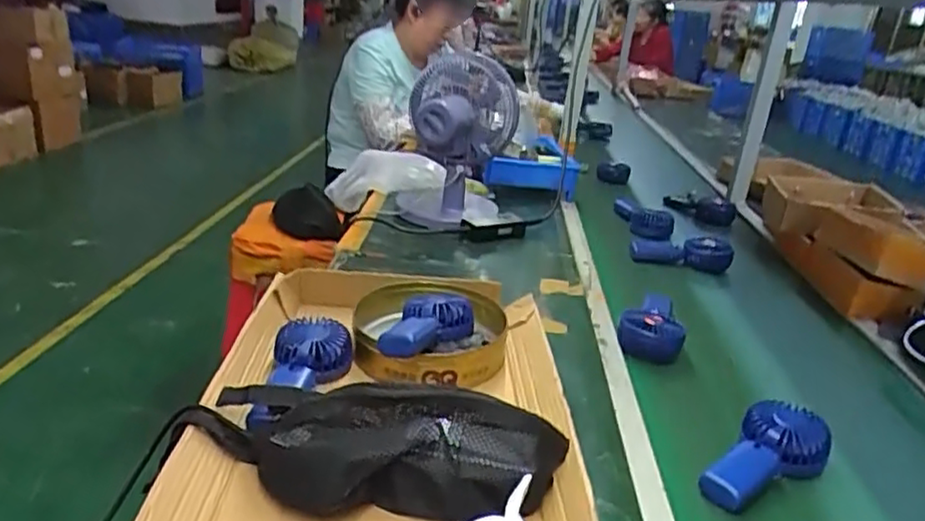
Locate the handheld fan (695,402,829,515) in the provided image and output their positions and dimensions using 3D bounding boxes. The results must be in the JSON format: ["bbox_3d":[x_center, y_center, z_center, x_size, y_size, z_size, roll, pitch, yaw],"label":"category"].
[{"bbox_3d":[0.325,0.199,0.711,0.188,0.040,0.080,-10,28,-33],"label":"handheld fan"}]

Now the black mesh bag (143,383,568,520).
[{"bbox_3d":[-0.091,0.162,0.594,0.362,0.103,0.104,8,22,4],"label":"black mesh bag"}]

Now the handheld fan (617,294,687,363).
[{"bbox_3d":[0.271,0.092,0.955,0.085,0.044,0.140,12,23,14],"label":"handheld fan"}]

